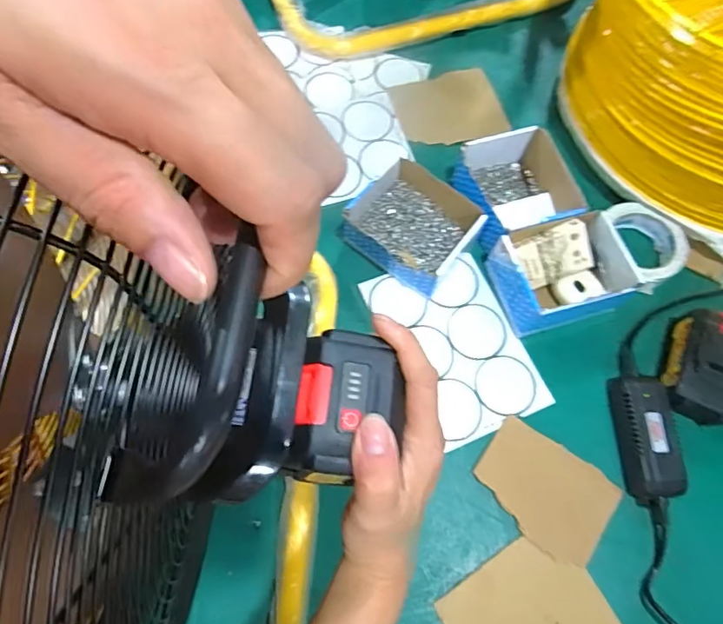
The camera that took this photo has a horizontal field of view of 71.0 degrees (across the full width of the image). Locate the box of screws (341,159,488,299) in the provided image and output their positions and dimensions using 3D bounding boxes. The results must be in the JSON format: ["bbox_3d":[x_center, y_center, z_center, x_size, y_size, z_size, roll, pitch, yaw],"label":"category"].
[{"bbox_3d":[0.057,-0.097,0.606,0.134,0.069,0.121,42,73,13],"label":"box of screws"}]

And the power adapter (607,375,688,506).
[{"bbox_3d":[0.303,0.134,0.541,0.050,0.040,0.130,-1,69,-3],"label":"power adapter"}]

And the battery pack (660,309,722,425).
[{"bbox_3d":[0.376,0.055,0.553,0.073,0.064,0.115,21,69,5],"label":"battery pack"}]

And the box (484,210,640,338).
[{"bbox_3d":[0.234,-0.045,0.588,0.146,0.072,0.111,-17,71,-9],"label":"box"}]

